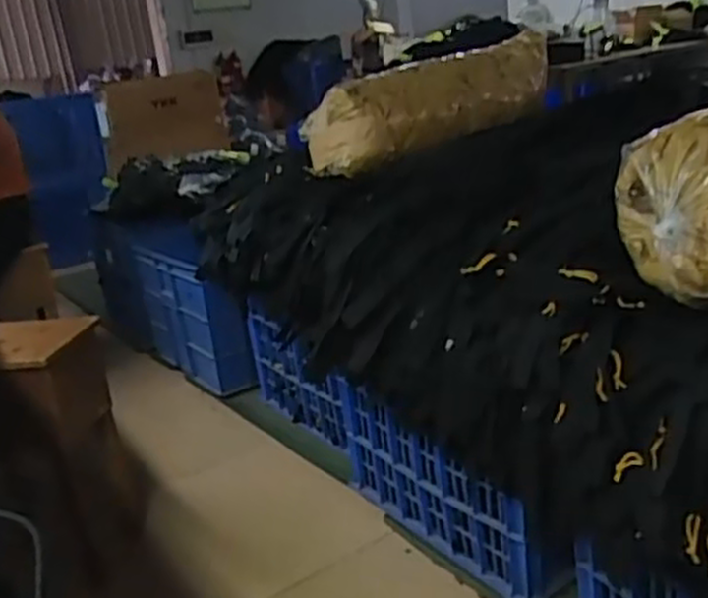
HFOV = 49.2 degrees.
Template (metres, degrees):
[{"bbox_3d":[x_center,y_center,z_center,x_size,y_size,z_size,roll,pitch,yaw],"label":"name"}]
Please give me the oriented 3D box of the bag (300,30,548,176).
[{"bbox_3d":[0.179,-0.471,1.791,0.601,0.167,0.263,-21,22,-36],"label":"bag"}]

